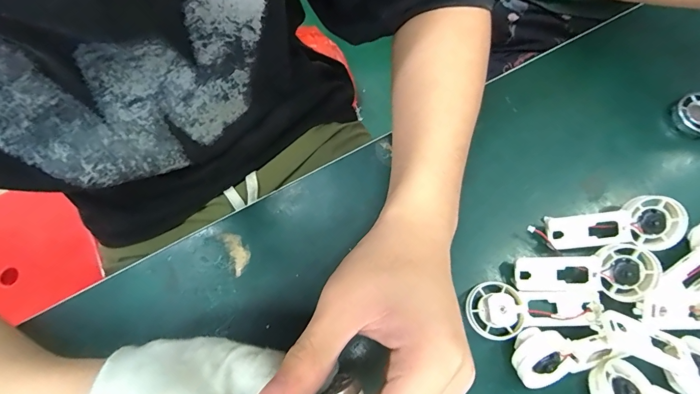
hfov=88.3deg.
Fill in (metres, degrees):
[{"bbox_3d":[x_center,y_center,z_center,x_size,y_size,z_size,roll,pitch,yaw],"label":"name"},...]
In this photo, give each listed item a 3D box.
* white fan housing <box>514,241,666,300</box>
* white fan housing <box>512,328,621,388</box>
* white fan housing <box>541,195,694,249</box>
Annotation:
[{"bbox_3d":[0.167,0.057,0.255,0.092,0.011,0.037,-9,93,8],"label":"white fan housing"},{"bbox_3d":[0.138,0.102,0.241,0.064,0.024,0.034,-19,72,-6],"label":"white fan housing"},{"bbox_3d":[0.196,0.021,0.262,0.095,0.016,0.034,-4,71,-2],"label":"white fan housing"}]

